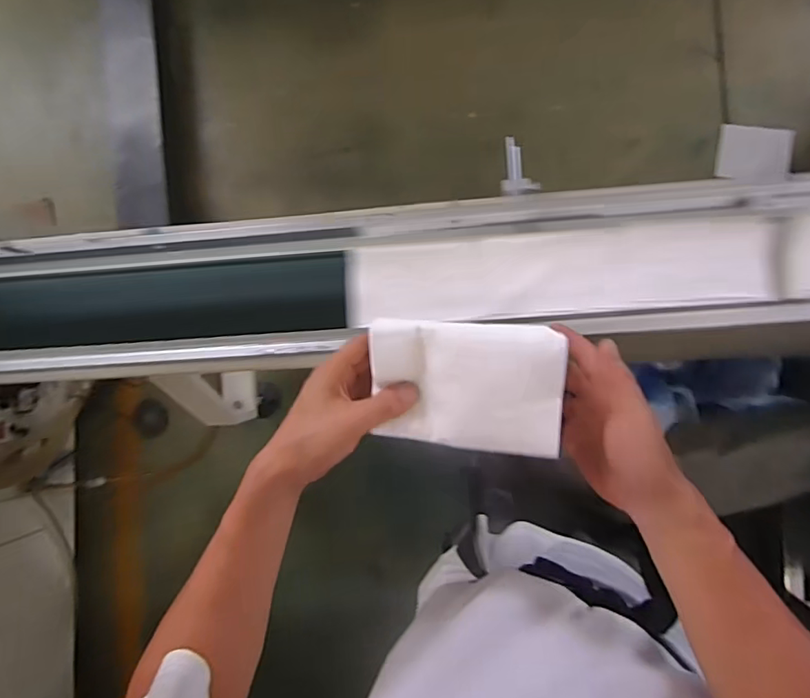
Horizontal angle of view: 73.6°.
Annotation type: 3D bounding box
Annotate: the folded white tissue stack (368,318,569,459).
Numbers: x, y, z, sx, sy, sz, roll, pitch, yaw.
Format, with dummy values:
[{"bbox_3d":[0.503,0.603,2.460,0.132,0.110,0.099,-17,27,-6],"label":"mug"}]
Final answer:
[{"bbox_3d":[0.042,0.027,0.393,0.135,0.016,0.095,4,108,14],"label":"folded white tissue stack"}]

